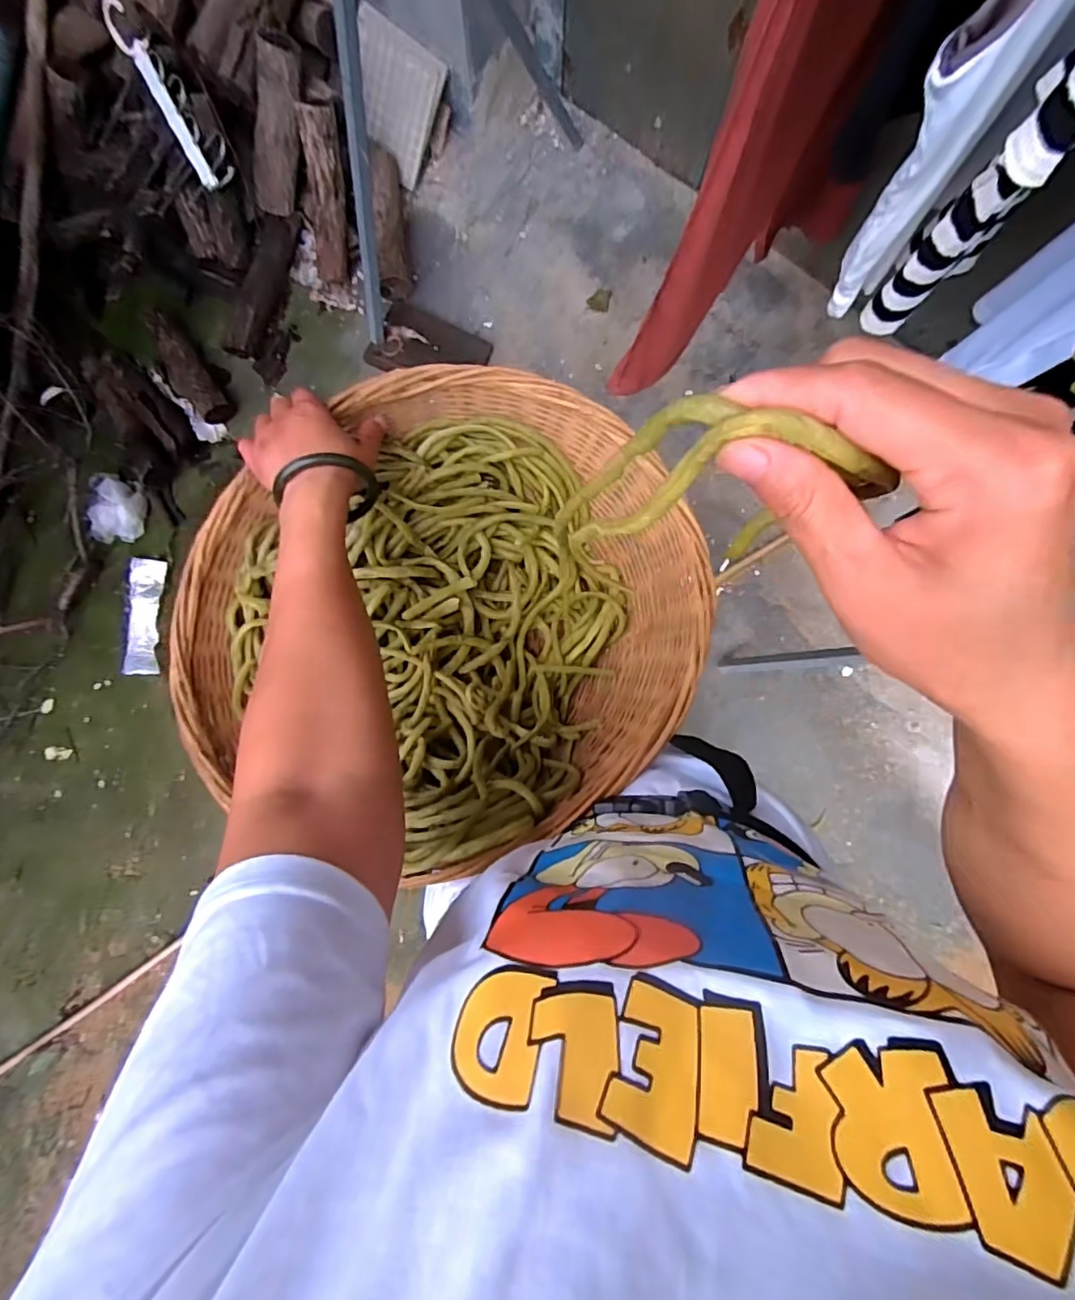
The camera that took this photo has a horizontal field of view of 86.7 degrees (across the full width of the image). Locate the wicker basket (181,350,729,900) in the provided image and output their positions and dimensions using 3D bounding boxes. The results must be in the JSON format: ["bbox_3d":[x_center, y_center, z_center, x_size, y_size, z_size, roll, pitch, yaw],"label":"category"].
[{"bbox_3d":[-0.089,-0.021,0.487,0.396,0.150,0.371,0,87,6],"label":"wicker basket"}]

